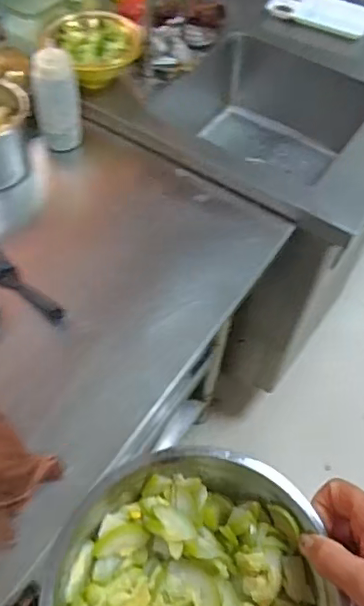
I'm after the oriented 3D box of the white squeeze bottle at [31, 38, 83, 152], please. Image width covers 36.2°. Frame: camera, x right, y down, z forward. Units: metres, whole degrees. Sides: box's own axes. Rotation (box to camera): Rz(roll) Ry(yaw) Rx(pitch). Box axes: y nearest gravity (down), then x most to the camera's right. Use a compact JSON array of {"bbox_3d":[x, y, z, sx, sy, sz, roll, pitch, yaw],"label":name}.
[{"bbox_3d":[-0.214,-0.351,0.952,0.078,0.162,0.064,-13,52,-10],"label":"white squeeze bottle"}]

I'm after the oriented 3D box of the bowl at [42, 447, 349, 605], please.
[{"bbox_3d":[0.008,0.194,0.358,0.170,0.071,0.183,0,51,0],"label":"bowl"}]

